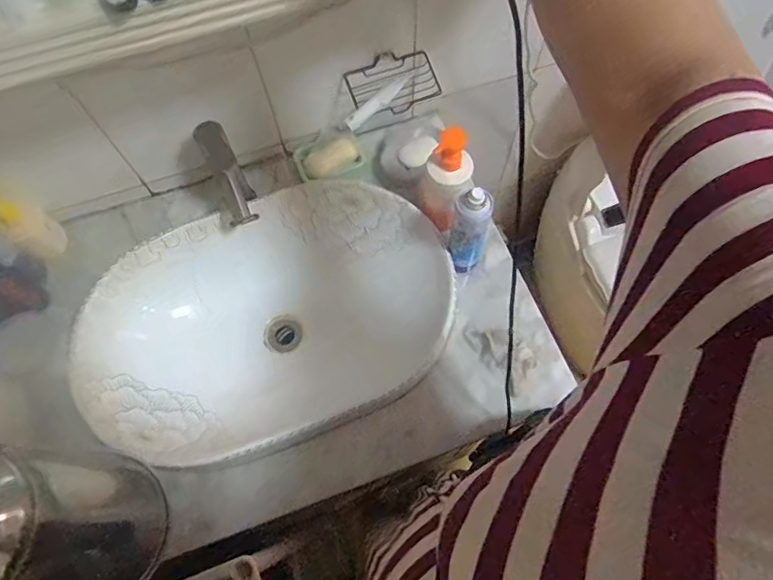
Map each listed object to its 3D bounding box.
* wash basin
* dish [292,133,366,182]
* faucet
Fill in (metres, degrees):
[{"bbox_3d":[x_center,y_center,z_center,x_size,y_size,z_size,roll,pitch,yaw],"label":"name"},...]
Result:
[{"bbox_3d":[-0.181,0.056,0.839,0.568,0.145,0.388,-23,68,-8],"label":"wash basin"},{"bbox_3d":[-0.105,-0.241,0.915,0.123,0.043,0.090,-25,68,-9],"label":"dish"},{"bbox_3d":[-0.251,-0.176,0.825,0.047,0.167,0.159,-20,68,-7],"label":"faucet"}]

